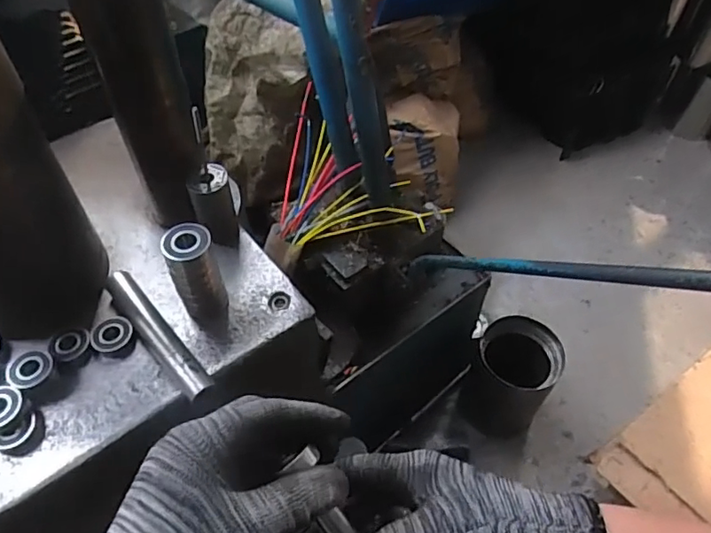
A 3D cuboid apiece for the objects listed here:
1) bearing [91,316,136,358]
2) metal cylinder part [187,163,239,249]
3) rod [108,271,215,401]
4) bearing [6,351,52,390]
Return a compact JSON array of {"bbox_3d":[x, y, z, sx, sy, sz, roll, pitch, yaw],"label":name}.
[{"bbox_3d":[-0.207,0.061,0.479,0.034,0.015,0.032,0,51,0],"label":"bearing"},{"bbox_3d":[-0.133,-0.056,0.530,0.036,0.078,0.039,0,51,0],"label":"metal cylinder part"},{"bbox_3d":[-0.169,0.056,0.482,0.026,0.022,0.149,-34,59,-25],"label":"rod"},{"bbox_3d":[-0.262,0.082,0.449,0.030,0.010,0.032,0,51,0],"label":"bearing"}]

